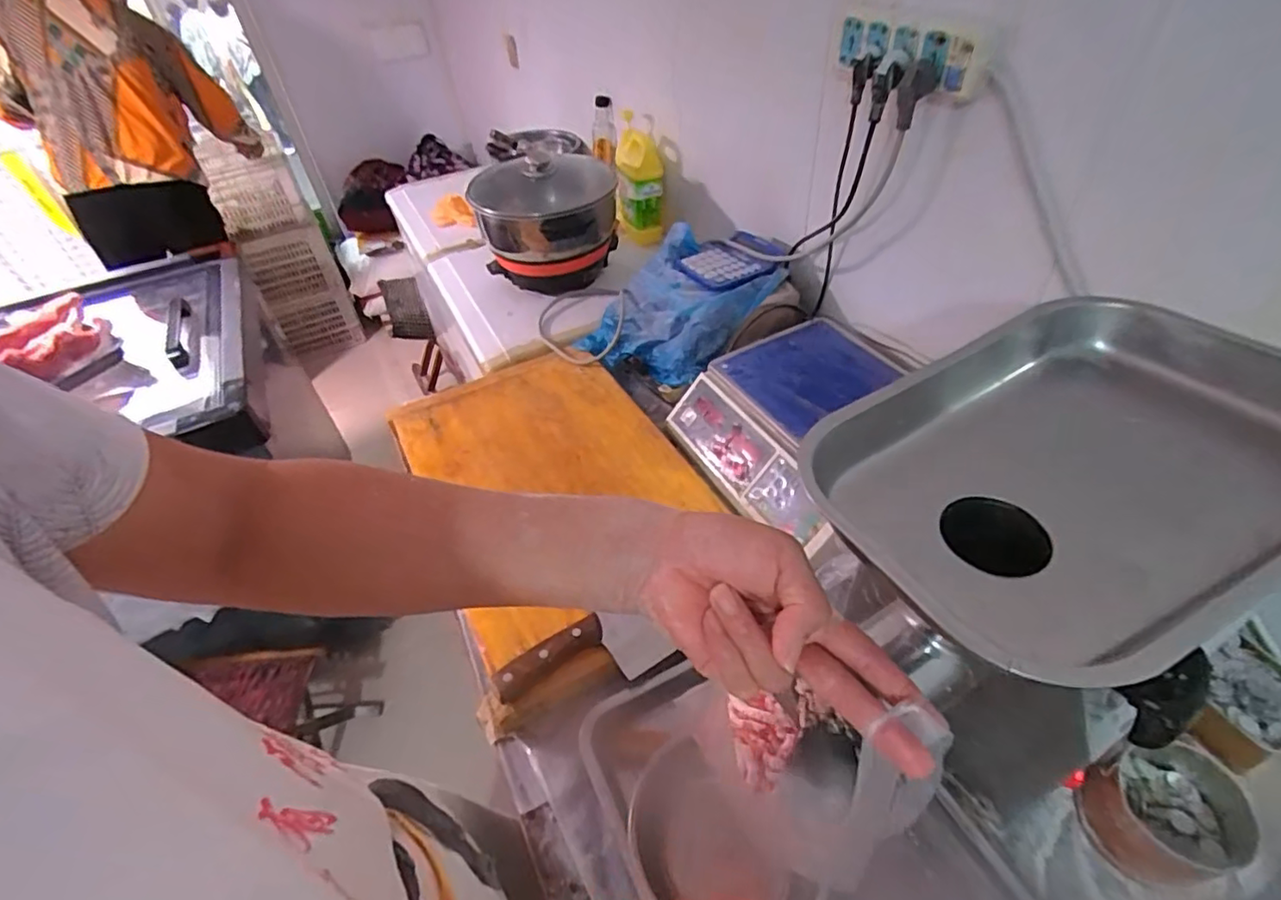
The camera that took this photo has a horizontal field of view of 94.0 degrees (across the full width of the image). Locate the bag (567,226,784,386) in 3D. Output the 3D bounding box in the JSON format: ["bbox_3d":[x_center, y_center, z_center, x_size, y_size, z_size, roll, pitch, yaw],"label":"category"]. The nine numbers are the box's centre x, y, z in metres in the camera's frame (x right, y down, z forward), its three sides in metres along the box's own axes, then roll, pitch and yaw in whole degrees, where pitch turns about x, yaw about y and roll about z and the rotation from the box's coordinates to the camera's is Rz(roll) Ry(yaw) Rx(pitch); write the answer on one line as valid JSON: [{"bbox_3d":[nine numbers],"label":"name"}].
[{"bbox_3d":[0.058,-0.243,1.005,0.273,0.137,0.234,29,54,30],"label":"bag"}]

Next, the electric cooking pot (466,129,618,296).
[{"bbox_3d":[-0.188,-0.449,1.195,0.273,0.236,0.268,-3,44,3],"label":"electric cooking pot"}]

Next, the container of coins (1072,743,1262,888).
[{"bbox_3d":[0.453,0.314,0.514,0.112,0.071,0.090,-12,44,-7],"label":"container of coins"}]

